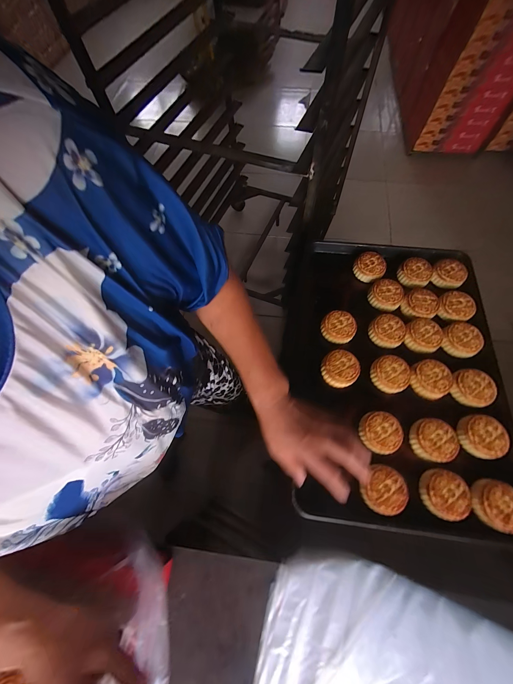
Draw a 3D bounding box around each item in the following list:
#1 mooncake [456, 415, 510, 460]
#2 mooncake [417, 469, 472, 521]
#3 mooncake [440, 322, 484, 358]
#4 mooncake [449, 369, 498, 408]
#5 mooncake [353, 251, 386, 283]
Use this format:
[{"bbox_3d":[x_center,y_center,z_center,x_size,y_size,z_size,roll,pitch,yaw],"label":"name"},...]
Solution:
[{"bbox_3d":[0.418,0.175,0.466,0.076,0.022,0.072,-3,68,0],"label":"mooncake"},{"bbox_3d":[0.324,0.261,0.434,0.069,0.024,0.074,0,69,1],"label":"mooncake"},{"bbox_3d":[0.440,-0.005,0.542,0.071,0.027,0.073,0,68,1],"label":"mooncake"},{"bbox_3d":[0.429,0.089,0.502,0.071,0.026,0.071,0,68,1],"label":"mooncake"},{"bbox_3d":[0.278,-0.184,0.619,0.070,0.030,0.068,0,68,1],"label":"mooncake"}]

